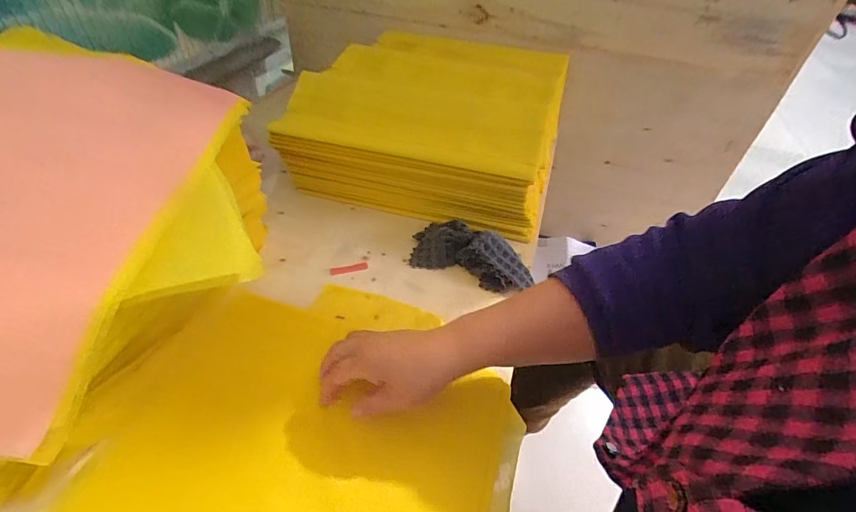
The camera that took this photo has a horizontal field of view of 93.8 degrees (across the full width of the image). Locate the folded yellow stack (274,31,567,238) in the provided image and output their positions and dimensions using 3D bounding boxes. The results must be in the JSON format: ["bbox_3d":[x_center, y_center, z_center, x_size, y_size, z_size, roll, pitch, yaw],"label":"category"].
[{"bbox_3d":[0.030,-0.230,0.669,0.364,0.147,0.429,15,44,11],"label":"folded yellow stack"}]

